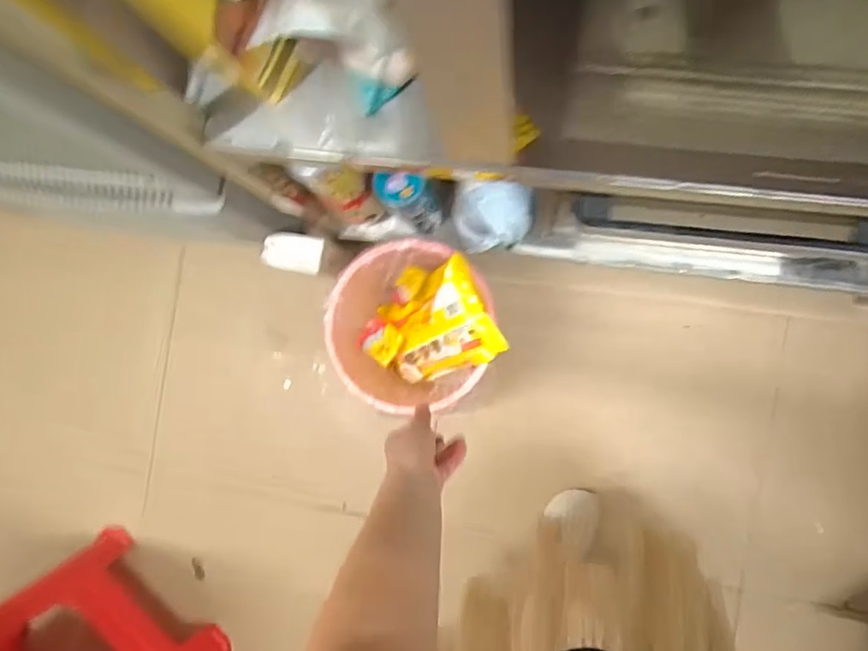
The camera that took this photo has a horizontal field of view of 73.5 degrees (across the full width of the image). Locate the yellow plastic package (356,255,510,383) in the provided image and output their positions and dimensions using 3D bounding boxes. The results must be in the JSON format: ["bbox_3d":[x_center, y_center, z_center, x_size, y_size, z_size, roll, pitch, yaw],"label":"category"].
[{"bbox_3d":[-0.023,0.002,0.974,0.285,0.098,0.195,-21,101,48],"label":"yellow plastic package"}]

